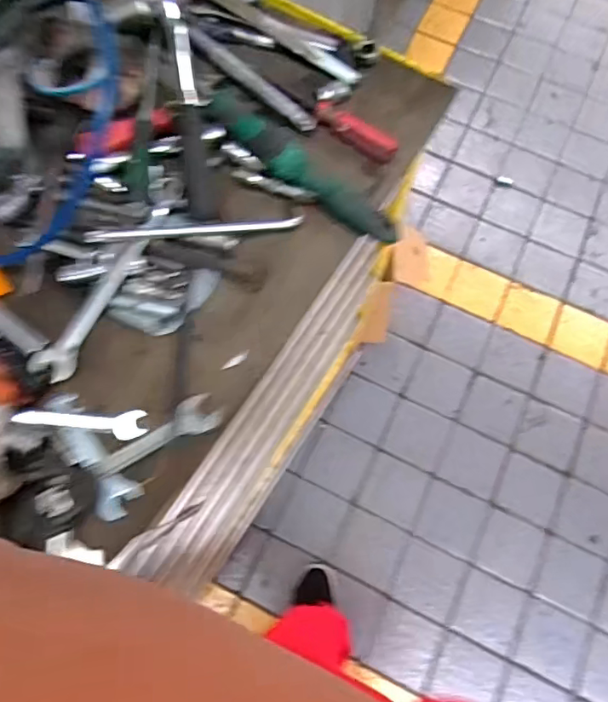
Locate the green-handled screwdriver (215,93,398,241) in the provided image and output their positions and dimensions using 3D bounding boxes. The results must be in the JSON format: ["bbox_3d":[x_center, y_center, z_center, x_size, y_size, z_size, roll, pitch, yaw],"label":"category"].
[{"bbox_3d":[-0.007,-0.155,0.466,0.198,0.037,0.036,38,73,11],"label":"green-handled screwdriver"}]

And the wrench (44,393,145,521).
[{"bbox_3d":[-0.158,0.075,0.409,0.033,0.012,0.106,-31,74,-13],"label":"wrench"}]

